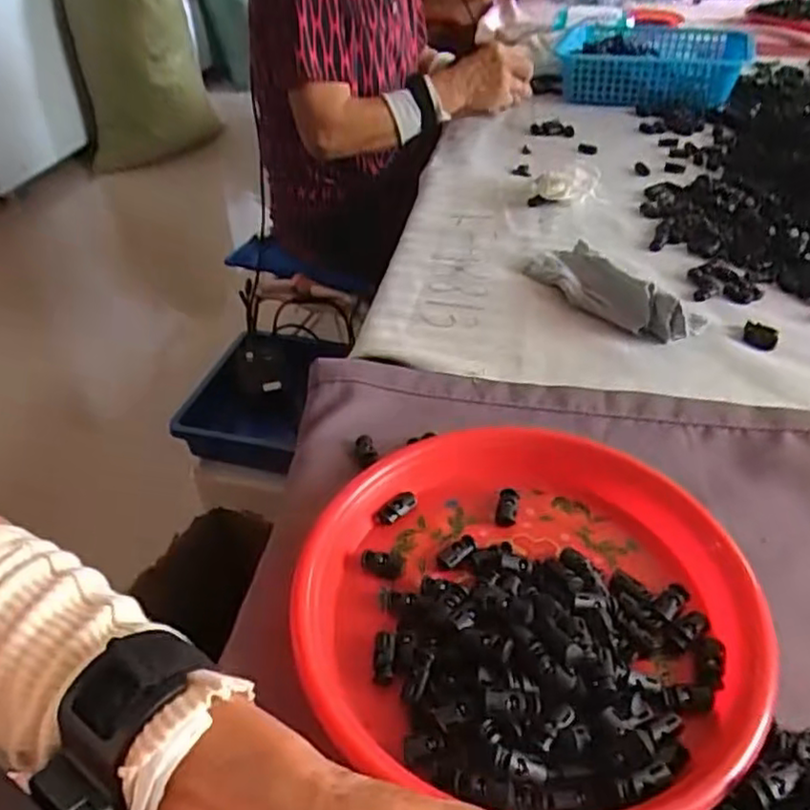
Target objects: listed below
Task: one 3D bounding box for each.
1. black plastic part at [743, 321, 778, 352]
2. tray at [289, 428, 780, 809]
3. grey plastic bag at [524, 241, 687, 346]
[{"bbox_3d":[0.313,-0.060,0.596,0.027,0.007,0.032,15,44,20],"label":"black plastic part"},{"bbox_3d":[0.070,0.108,0.389,0.250,0.036,0.230,-2,41,1],"label":"tray"},{"bbox_3d":[0.184,-0.115,0.636,0.071,0.042,0.179,-16,43,-15],"label":"grey plastic bag"}]

